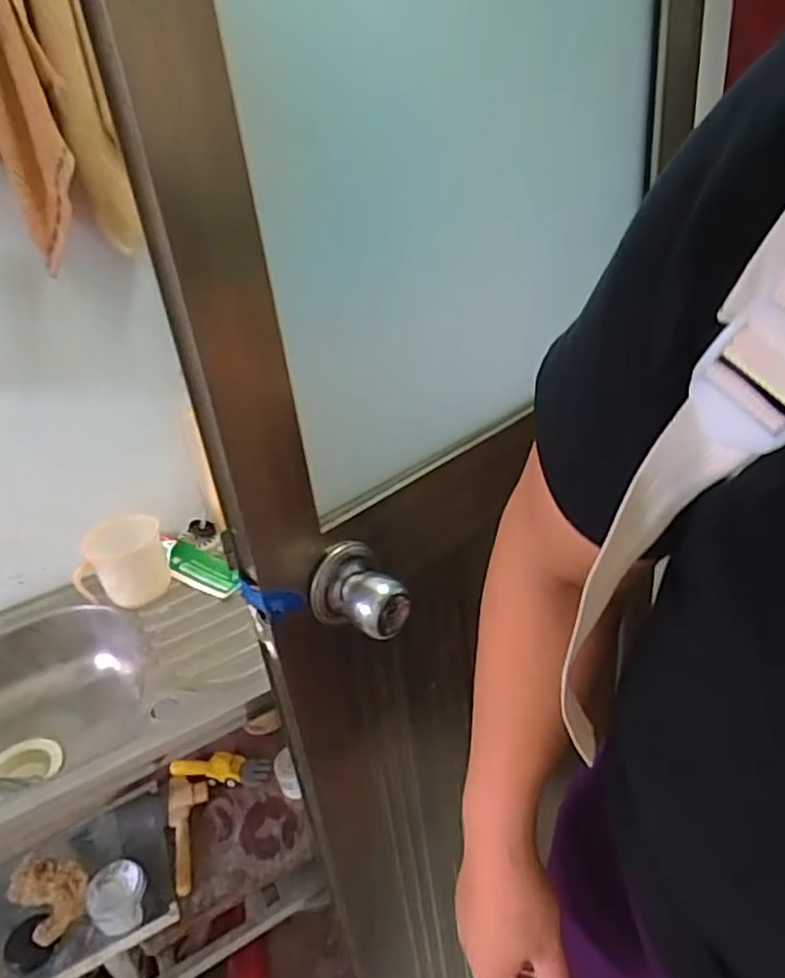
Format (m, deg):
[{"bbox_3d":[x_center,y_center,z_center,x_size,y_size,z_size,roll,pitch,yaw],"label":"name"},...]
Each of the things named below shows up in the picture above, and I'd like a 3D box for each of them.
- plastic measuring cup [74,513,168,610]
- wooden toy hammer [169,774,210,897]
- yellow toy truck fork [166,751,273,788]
[{"bbox_3d":[-0.371,0.096,0.897,0.117,0.110,0.082,-19,30,-21],"label":"plastic measuring cup"},{"bbox_3d":[-0.294,0.485,0.943,0.058,0.026,0.185,-9,23,-13],"label":"wooden toy hammer"},{"bbox_3d":[-0.264,0.434,1.017,0.152,0.040,0.034,-7,28,2],"label":"yellow toy truck fork"}]

